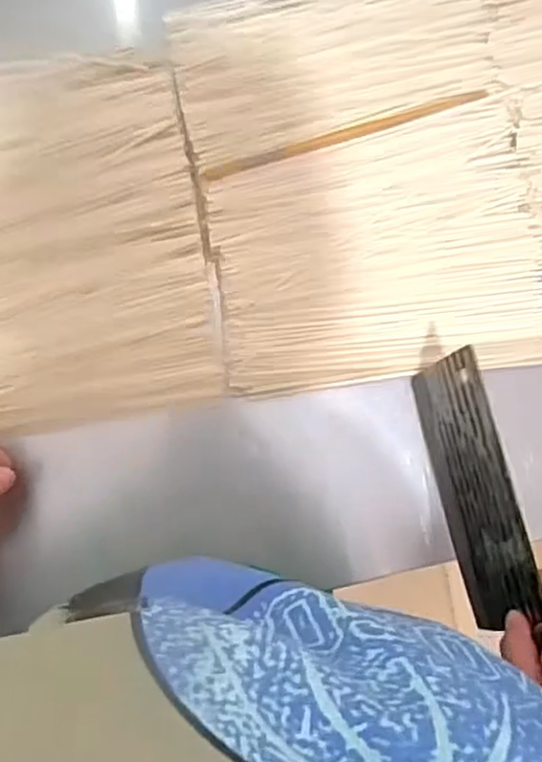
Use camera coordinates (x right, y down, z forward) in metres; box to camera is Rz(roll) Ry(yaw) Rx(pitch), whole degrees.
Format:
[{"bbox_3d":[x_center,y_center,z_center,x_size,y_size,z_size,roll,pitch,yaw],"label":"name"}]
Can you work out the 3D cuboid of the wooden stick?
[{"bbox_3d":[0.059,-0.192,0.544,0.227,0.010,0.012,-19,90,-7],"label":"wooden stick"}]

